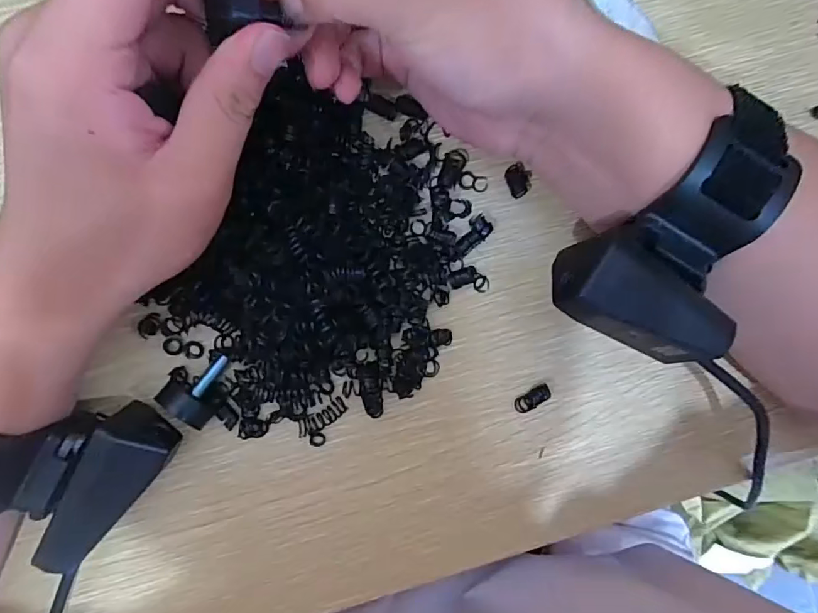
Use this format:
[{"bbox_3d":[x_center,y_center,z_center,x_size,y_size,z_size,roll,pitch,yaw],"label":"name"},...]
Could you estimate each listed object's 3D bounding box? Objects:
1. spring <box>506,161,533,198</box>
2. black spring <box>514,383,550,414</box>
[{"bbox_3d":[0.052,-0.060,0.237,0.010,0.007,0.015,-20,96,-2],"label":"spring"},{"bbox_3d":[0.062,0.046,0.249,0.019,0.005,0.009,-31,97,-1],"label":"black spring"}]

